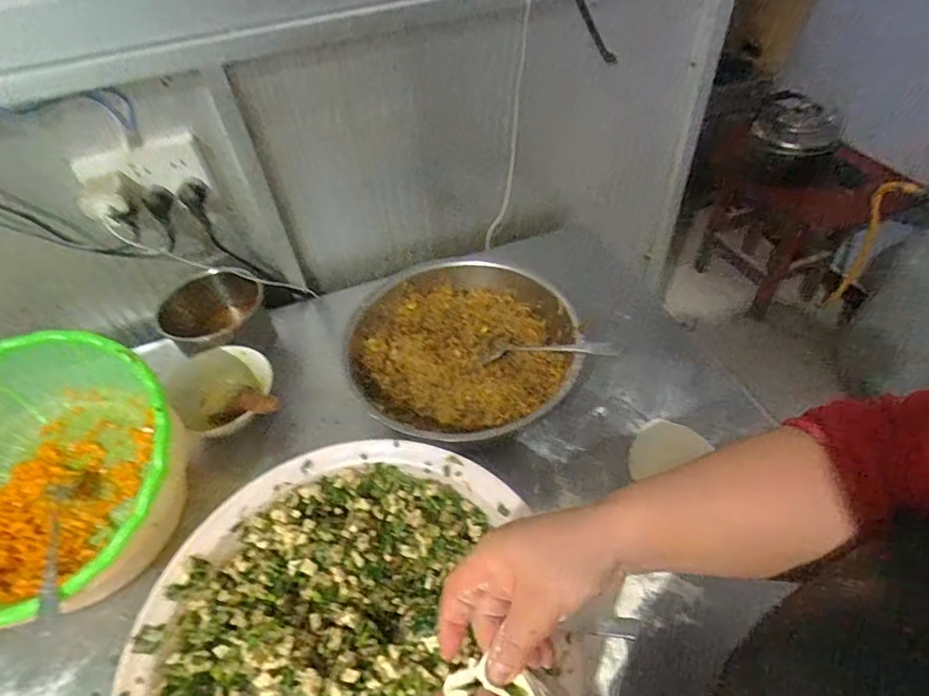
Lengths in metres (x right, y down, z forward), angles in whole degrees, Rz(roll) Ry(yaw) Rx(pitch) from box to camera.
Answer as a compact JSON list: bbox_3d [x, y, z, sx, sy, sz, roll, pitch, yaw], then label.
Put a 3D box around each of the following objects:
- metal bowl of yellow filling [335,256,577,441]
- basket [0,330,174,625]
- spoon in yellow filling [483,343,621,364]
[{"bbox_3d":[-0.003,0.004,0.702,0.296,0.073,0.297,-2,48,3],"label":"metal bowl of yellow filling"},{"bbox_3d":[-0.461,0.140,0.595,0.305,0.132,0.290,16,68,9],"label":"basket"},{"bbox_3d":[0.105,0.003,0.667,0.177,0.015,0.028,-3,45,28],"label":"spoon in yellow filling"}]

